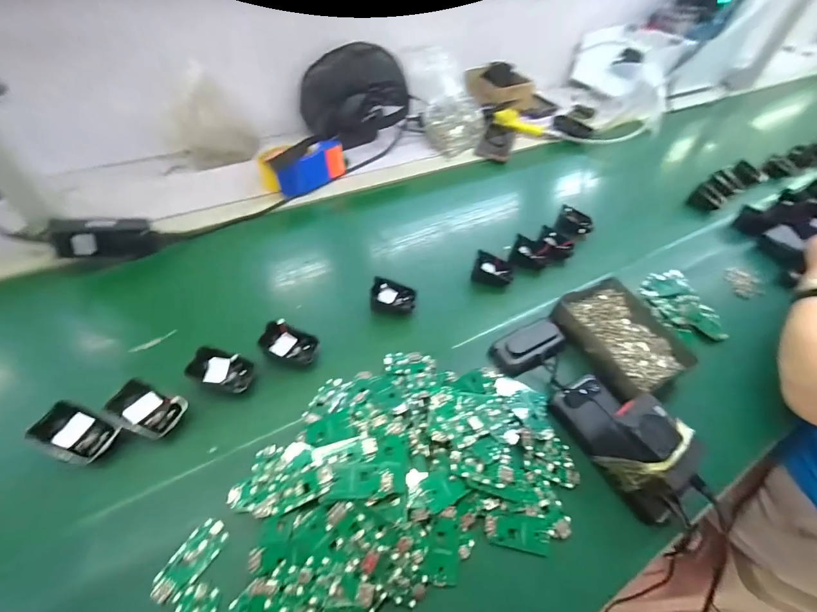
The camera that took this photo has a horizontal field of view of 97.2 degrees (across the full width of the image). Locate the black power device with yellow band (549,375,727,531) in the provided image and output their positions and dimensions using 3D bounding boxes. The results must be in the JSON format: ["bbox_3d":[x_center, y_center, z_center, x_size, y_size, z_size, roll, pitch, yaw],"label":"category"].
[{"bbox_3d":[0.242,0.139,0.388,0.076,0.070,0.161,-21,55,-21],"label":"black power device with yellow band"}]

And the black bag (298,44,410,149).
[{"bbox_3d":[-0.132,-0.485,0.852,0.239,0.219,0.076,-25,61,0],"label":"black bag"}]

